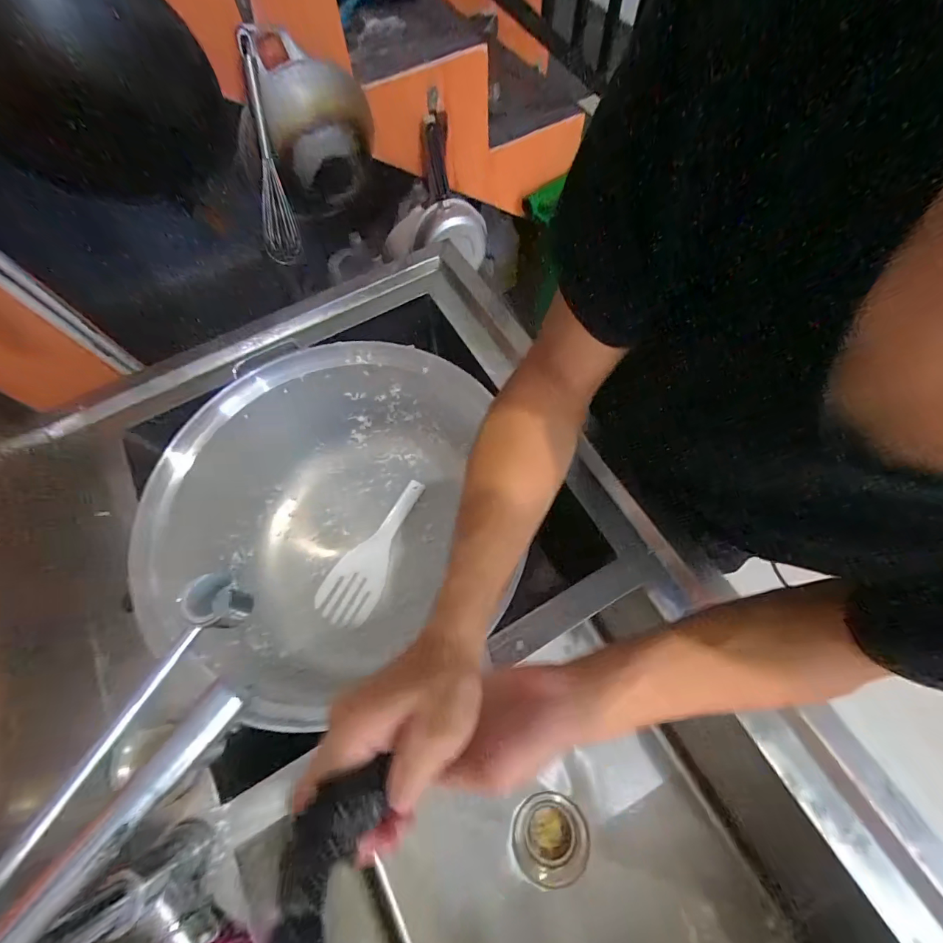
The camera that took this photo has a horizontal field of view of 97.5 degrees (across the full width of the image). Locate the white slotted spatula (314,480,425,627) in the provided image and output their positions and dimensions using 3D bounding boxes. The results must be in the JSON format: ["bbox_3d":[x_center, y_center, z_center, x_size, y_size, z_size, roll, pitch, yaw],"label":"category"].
[{"bbox_3d":[-0.151,0.128,0.681,0.085,0.011,0.253,28,70,13],"label":"white slotted spatula"}]

